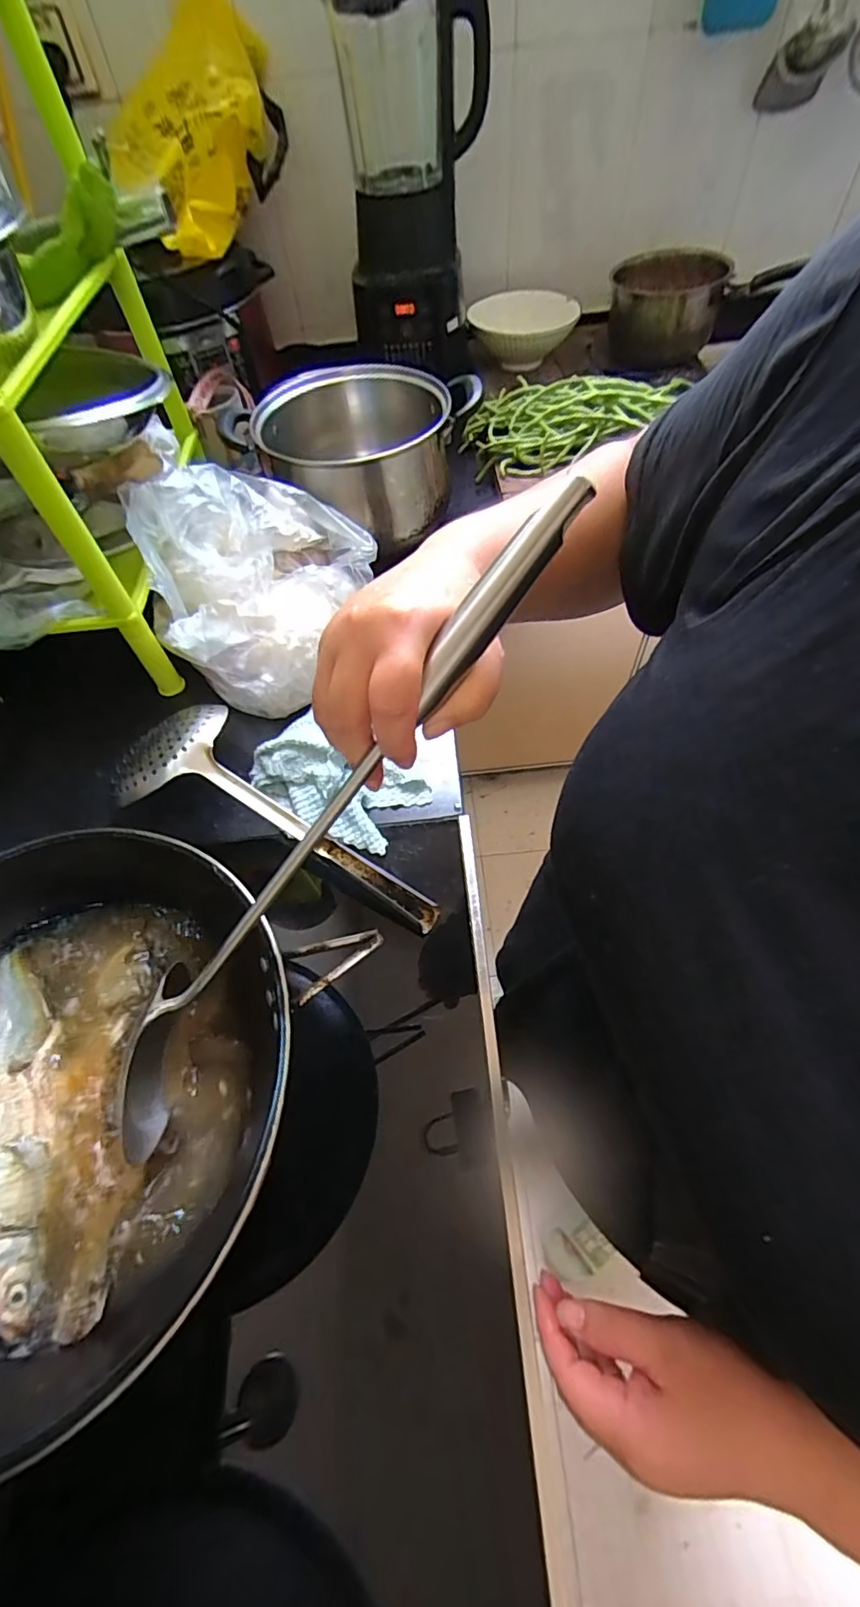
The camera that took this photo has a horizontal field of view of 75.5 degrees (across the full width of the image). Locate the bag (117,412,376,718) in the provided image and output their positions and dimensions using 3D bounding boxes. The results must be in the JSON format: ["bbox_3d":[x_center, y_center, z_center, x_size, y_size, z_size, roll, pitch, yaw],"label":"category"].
[{"bbox_3d":[-0.192,-0.245,0.620,0.224,0.151,0.235,-35,61,-16],"label":"bag"}]

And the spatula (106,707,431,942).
[{"bbox_3d":[-0.138,0.012,0.525,0.343,0.047,0.131,32,65,8],"label":"spatula"}]

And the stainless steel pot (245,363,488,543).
[{"bbox_3d":[-0.086,-0.498,0.775,0.284,0.121,0.278,-2,58,4],"label":"stainless steel pot"}]

